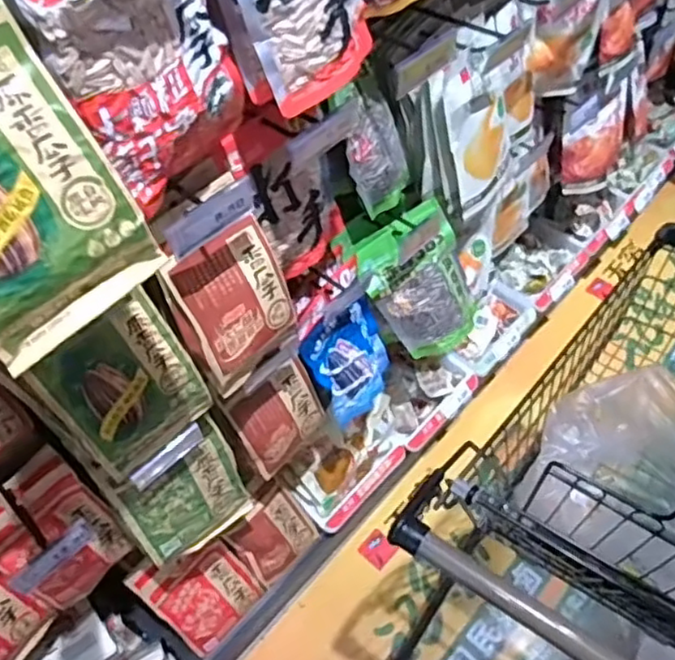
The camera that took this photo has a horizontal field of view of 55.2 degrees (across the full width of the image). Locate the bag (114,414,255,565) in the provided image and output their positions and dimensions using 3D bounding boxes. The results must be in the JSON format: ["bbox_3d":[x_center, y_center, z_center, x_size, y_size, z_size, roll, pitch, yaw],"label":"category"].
[{"bbox_3d":[-0.215,0.245,0.941,0.164,0.214,0.052,-39,60,-22],"label":"bag"}]

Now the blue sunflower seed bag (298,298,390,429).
[{"bbox_3d":[0.026,0.046,1.068,0.019,0.211,0.161,10,49,38],"label":"blue sunflower seed bag"}]

